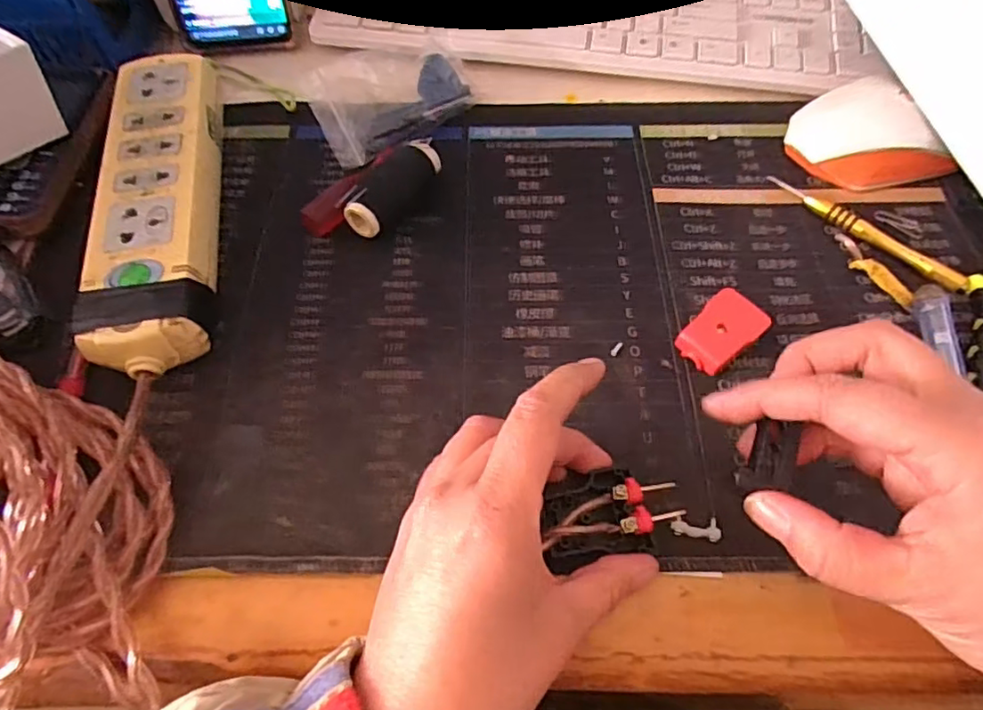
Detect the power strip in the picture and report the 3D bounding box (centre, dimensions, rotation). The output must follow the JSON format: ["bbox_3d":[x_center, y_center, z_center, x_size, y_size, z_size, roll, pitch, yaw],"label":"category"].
[{"bbox_3d":[-0.181,-0.084,0.329,0.053,0.038,0.209,-9,62,-5],"label":"power strip"}]

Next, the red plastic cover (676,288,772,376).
[{"bbox_3d":[0.115,-0.011,0.299,0.041,0.016,0.028,-37,68,-18],"label":"red plastic cover"}]

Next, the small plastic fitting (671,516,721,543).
[{"bbox_3d":[0.089,0.076,0.260,0.021,0.004,0.010,1,62,1],"label":"small plastic fitting"}]

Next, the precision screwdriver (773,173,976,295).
[{"bbox_3d":[0.208,-0.070,0.334,0.010,0.009,0.116,-38,68,-18],"label":"precision screwdriver"}]

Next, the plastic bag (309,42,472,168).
[{"bbox_3d":[-0.061,-0.163,0.376,0.093,0.026,0.058,-23,64,-11],"label":"plastic bag"}]

